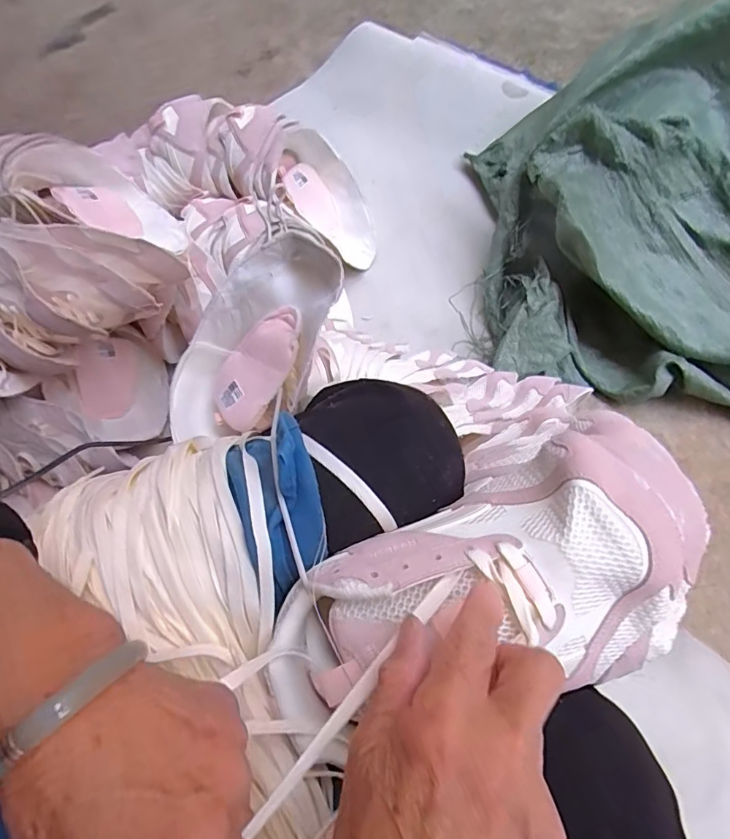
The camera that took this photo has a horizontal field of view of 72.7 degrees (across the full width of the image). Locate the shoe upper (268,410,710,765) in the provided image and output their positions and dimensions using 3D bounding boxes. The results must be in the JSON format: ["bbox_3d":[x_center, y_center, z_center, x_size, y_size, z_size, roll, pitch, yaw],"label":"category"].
[{"bbox_3d":[0.069,0.091,0.263,0.252,0.077,0.121,-22,70,-1],"label":"shoe upper"}]

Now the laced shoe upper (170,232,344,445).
[{"bbox_3d":[-0.108,-0.063,0.469,0.240,0.055,0.131,-50,57,20],"label":"laced shoe upper"}]

